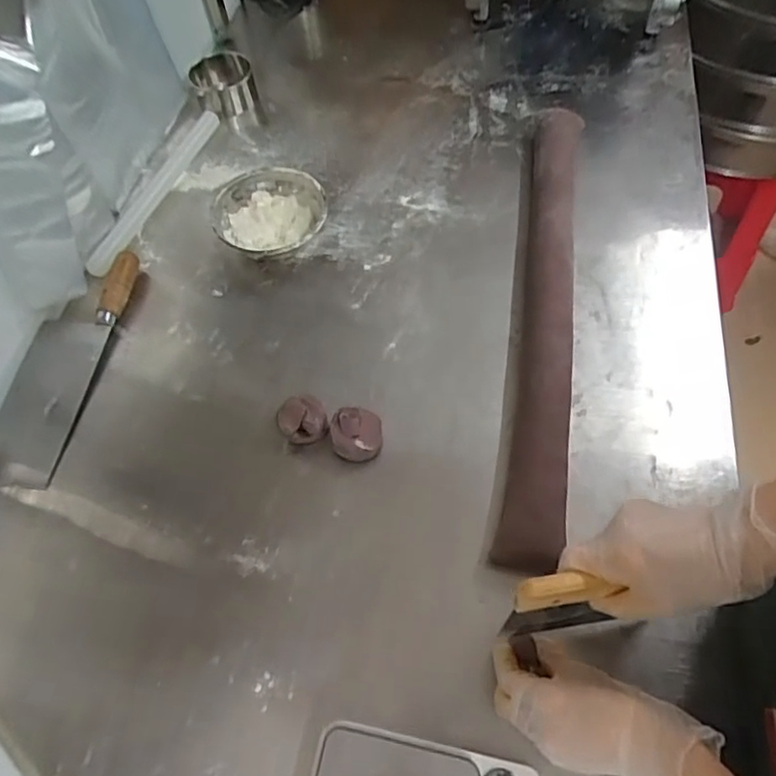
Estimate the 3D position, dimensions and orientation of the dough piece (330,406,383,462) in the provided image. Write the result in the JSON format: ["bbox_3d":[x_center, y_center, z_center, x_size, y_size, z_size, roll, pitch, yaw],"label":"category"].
[{"bbox_3d":[-0.031,0.048,0.612,0.055,0.045,0.049,-2,60,3],"label":"dough piece"}]

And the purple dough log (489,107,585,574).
[{"bbox_3d":[0.185,-0.099,0.679,0.061,0.054,0.620,8,61,9],"label":"purple dough log"}]

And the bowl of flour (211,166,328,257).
[{"bbox_3d":[-0.147,-0.217,0.758,0.146,0.054,0.138,-34,63,-15],"label":"bowl of flour"}]

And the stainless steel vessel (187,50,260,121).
[{"bbox_3d":[-0.256,-0.471,0.917,0.092,0.071,0.082,-15,60,-5],"label":"stainless steel vessel"}]

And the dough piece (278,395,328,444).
[{"bbox_3d":[-0.089,0.034,0.623,0.052,0.041,0.050,-12,60,-3],"label":"dough piece"}]

